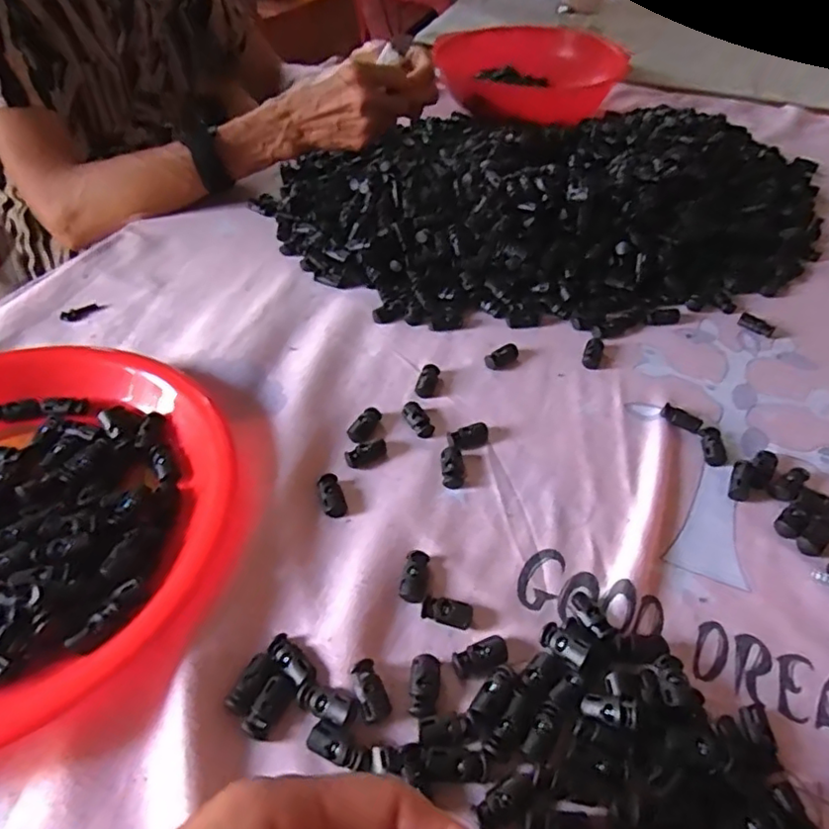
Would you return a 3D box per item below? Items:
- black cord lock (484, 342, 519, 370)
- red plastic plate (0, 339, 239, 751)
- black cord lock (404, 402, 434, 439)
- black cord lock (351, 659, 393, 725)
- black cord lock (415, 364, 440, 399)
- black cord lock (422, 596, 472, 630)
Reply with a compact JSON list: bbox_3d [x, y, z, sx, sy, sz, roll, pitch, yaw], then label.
[{"bbox_3d":[0.068,-0.045,0.462,0.029,0.007,0.016,-28,54,-24],"label":"black cord lock"},{"bbox_3d":[-0.233,0.055,0.336,0.247,0.033,0.254,1,48,-1],"label":"red plastic plate"},{"bbox_3d":[0.003,0.004,0.412,0.013,0.009,0.028,-24,53,-21],"label":"black cord lock"},{"bbox_3d":[-0.020,0.131,0.283,0.015,0.010,0.027,-18,51,-17],"label":"black cord lock"},{"bbox_3d":[0.010,-0.024,0.440,0.014,0.007,0.030,10,49,8],"label":"black cord lock"},{"bbox_3d":[0.017,0.104,0.315,0.026,0.008,0.013,10,49,8],"label":"black cord lock"}]

